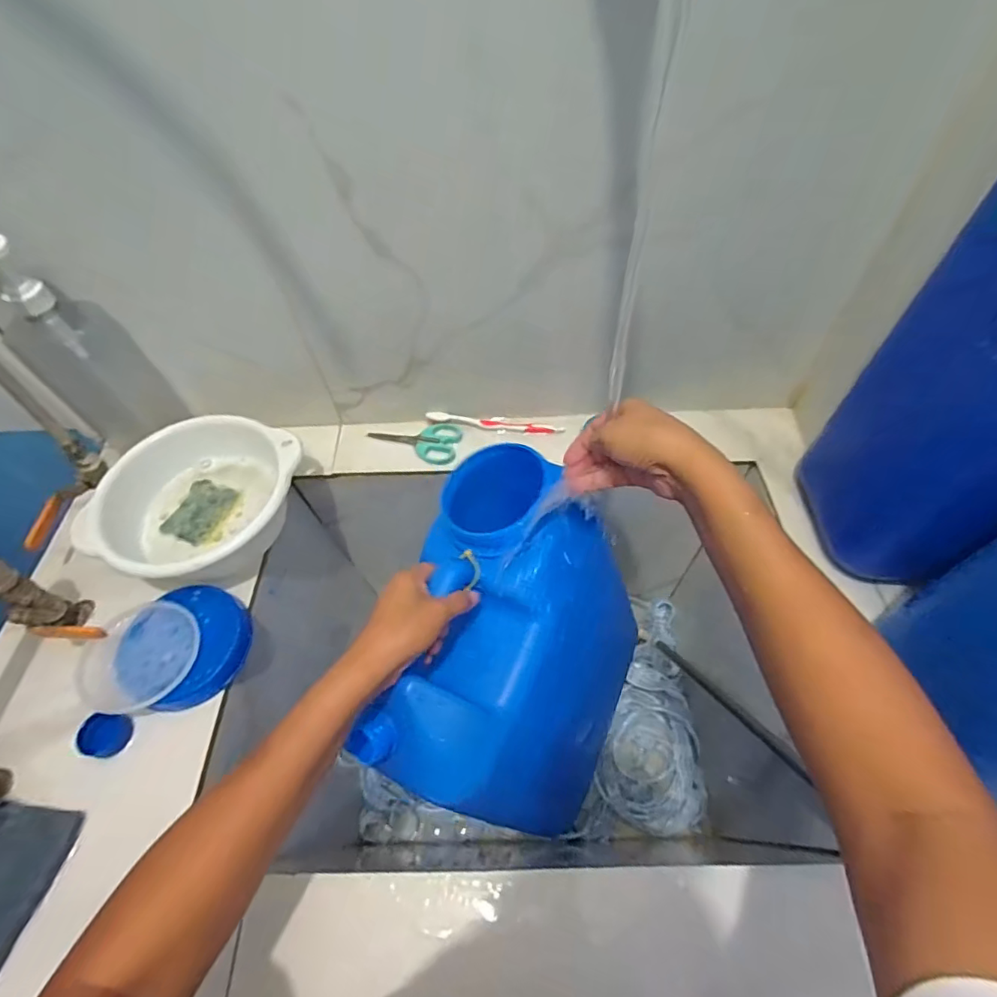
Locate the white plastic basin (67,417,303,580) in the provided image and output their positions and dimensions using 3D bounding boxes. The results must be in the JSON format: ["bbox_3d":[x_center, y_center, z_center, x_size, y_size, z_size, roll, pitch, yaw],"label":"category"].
[{"bbox_3d":[-0.322,0.009,0.580,0.190,0.090,0.197,-2,56,2],"label":"white plastic basin"}]

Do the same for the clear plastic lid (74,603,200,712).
[{"bbox_3d":[-0.349,0.155,0.507,0.104,0.028,0.102,-2,56,2],"label":"clear plastic lid"}]

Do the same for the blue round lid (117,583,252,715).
[{"bbox_3d":[-0.314,0.146,0.517,0.116,0.022,0.115,-2,56,2],"label":"blue round lid"}]

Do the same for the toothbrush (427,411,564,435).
[{"bbox_3d":[-0.004,-0.100,0.670,0.178,0.013,0.017,8,57,9],"label":"toothbrush"}]

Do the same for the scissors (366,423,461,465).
[{"bbox_3d":[-0.111,-0.075,0.673,0.123,0.016,0.062,8,57,8],"label":"scissors"}]

